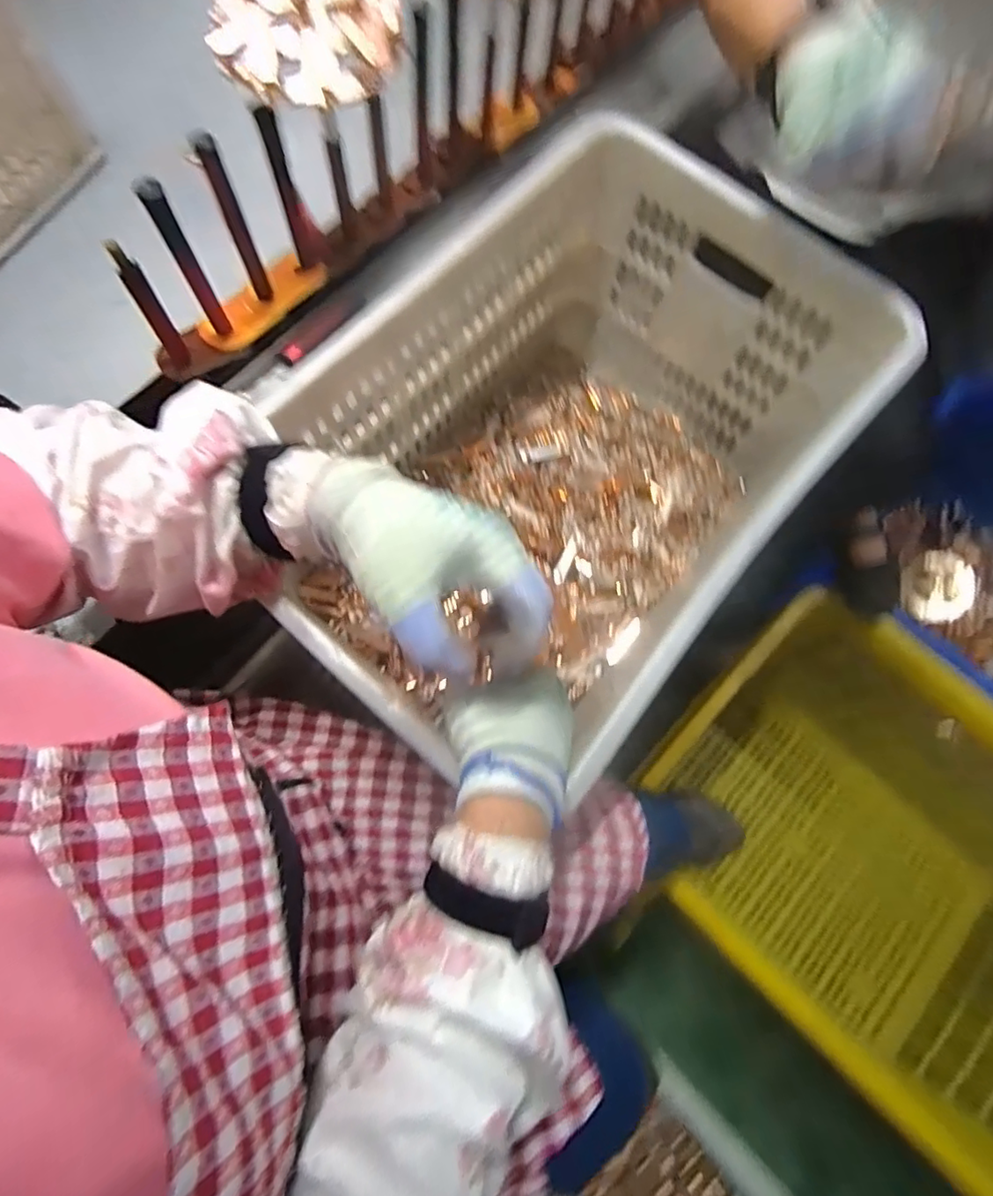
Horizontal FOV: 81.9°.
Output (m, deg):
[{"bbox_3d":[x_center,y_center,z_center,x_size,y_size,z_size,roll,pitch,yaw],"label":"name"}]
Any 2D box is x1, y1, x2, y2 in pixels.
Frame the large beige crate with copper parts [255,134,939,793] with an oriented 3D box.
[{"bbox_3d":[0.062,-0.116,0.562,0.353,0.282,0.534,39,77,10],"label":"large beige crate with copper parts"}]

